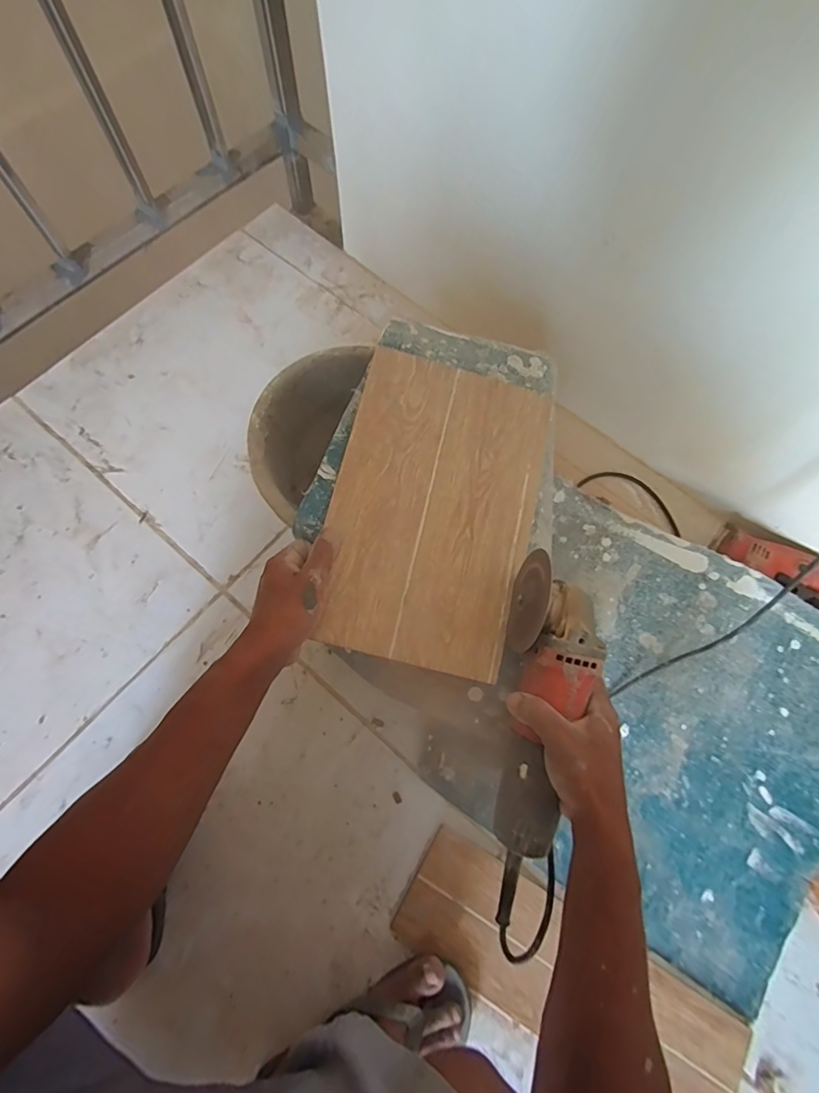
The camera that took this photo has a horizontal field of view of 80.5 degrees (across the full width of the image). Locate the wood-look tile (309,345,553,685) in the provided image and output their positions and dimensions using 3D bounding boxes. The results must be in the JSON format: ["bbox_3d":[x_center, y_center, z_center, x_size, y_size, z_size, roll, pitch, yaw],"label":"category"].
[{"bbox_3d":[0.030,-0.045,0.519,0.210,0.005,0.328,15,74,-4],"label":"wood-look tile"}]

